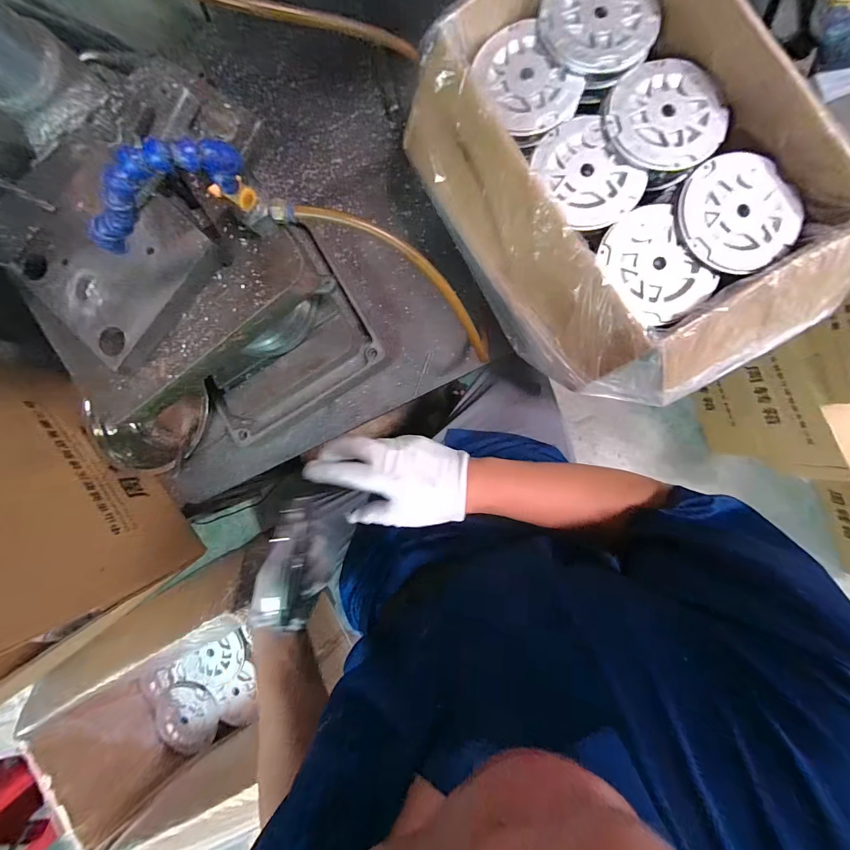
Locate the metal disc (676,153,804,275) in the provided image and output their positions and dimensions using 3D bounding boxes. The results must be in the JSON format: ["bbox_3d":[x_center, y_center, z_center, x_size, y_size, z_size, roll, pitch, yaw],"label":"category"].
[{"bbox_3d":[0.360,-0.245,0.432,0.126,0.014,0.131,0,91,7],"label":"metal disc"}]

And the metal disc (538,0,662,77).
[{"bbox_3d":[0.209,-0.485,0.447,0.135,0.018,0.127,0,91,7],"label":"metal disc"}]

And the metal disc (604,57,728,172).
[{"bbox_3d":[0.282,-0.363,0.443,0.136,0.012,0.118,39,95,5],"label":"metal disc"}]

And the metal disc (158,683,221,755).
[{"bbox_3d":[-0.493,0.608,0.779,0.133,0.026,0.133,0,91,7],"label":"metal disc"}]

